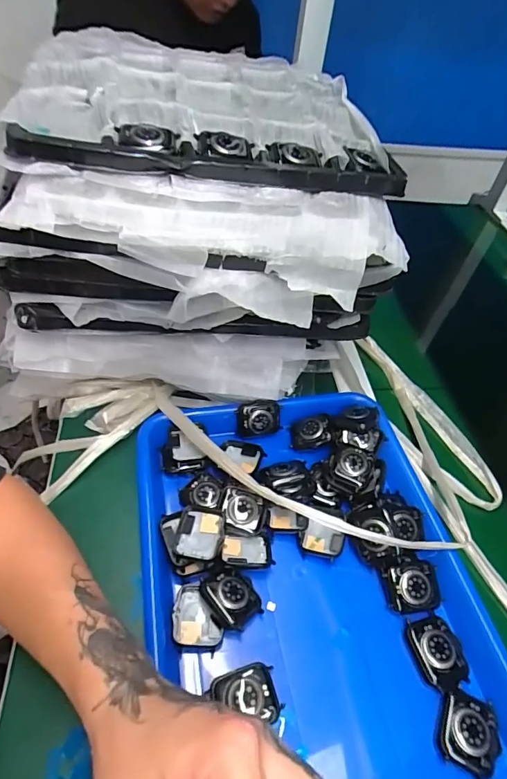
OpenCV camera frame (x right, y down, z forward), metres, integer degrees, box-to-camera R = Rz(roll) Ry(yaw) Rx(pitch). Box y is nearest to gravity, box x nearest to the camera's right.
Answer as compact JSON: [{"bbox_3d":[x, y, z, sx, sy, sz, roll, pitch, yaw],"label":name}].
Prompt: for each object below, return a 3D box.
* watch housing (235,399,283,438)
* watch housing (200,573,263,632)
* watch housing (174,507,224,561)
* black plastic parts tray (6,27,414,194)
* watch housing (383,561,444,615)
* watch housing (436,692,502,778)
[{"bbox_3d":[0.006,0.030,0.445,0.044,0.037,0.010,-4,24,-6],"label":"watch housing"},{"bbox_3d":[-0.016,0.159,0.331,0.036,0.015,0.043,-26,56,-26],"label":"watch housing"},{"bbox_3d":[-0.045,0.119,0.355,0.036,0.013,0.040,10,48,2],"label":"watch housing"},{"bbox_3d":[-0.048,-0.290,0.431,0.310,0.039,0.323,-4,49,-10],"label":"black plastic parts tray"},{"bbox_3d":[0.129,0.160,0.353,0.043,0.010,0.039,-6,71,0],"label":"watch housing"},{"bbox_3d":[0.146,0.230,0.292,0.037,0.008,0.043,24,50,14],"label":"watch housing"}]

